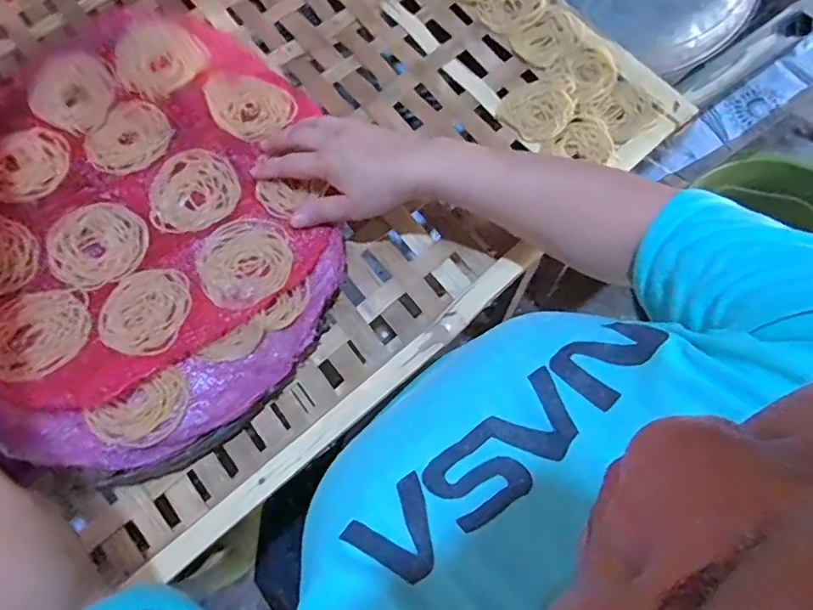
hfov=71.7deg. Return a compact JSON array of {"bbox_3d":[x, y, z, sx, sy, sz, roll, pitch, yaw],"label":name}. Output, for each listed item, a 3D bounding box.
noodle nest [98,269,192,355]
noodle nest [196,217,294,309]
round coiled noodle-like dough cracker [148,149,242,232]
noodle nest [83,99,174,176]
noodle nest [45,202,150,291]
[{"bbox_3d":[-0.207,0.003,0.442,0.069,0.004,0.069,10,72,5],"label":"noodle nest"},{"bbox_3d":[-0.131,-0.035,0.462,0.077,0.018,0.071,0,72,1],"label":"noodle nest"},{"bbox_3d":[-0.183,-0.099,0.481,0.075,0.004,0.076,0,72,1],"label":"round coiled noodle-like dough cracker"},{"bbox_3d":[-0.246,-0.147,0.499,0.065,0.007,0.072,36,76,12],"label":"noodle nest"},{"bbox_3d":[-0.257,-0.051,0.467,0.079,0.007,0.075,0,72,1],"label":"noodle nest"}]

